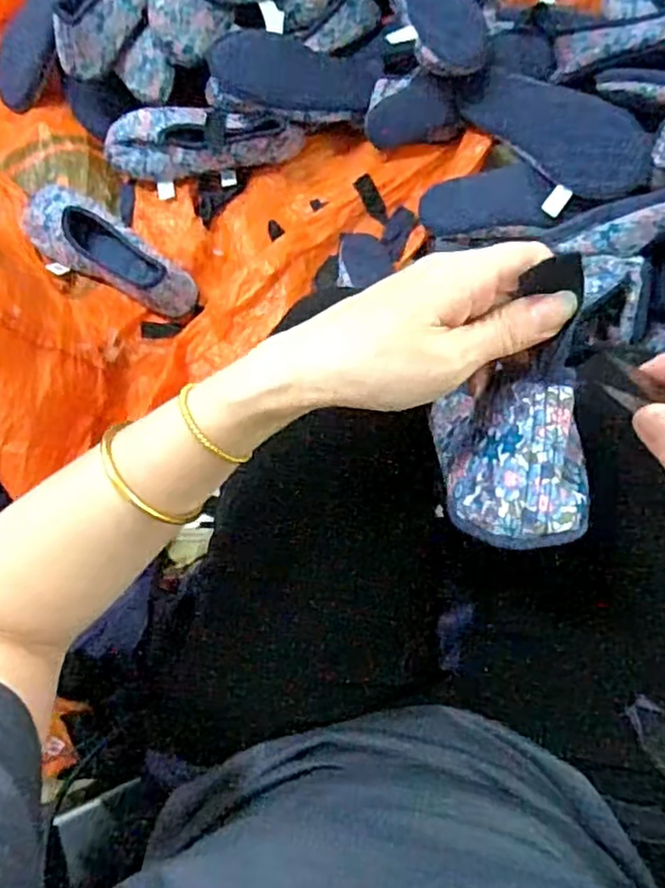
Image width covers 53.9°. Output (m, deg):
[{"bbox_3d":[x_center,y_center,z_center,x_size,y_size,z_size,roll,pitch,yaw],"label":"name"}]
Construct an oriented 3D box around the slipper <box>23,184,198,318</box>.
[{"bbox_3d":[-0.291,-0.246,0.849,0.244,0.058,0.097,35,84,8],"label":"slipper"}]

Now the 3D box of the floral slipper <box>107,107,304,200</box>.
[{"bbox_3d":[-0.171,-0.404,0.877,0.259,0.057,0.089,-11,80,1],"label":"floral slipper"}]

